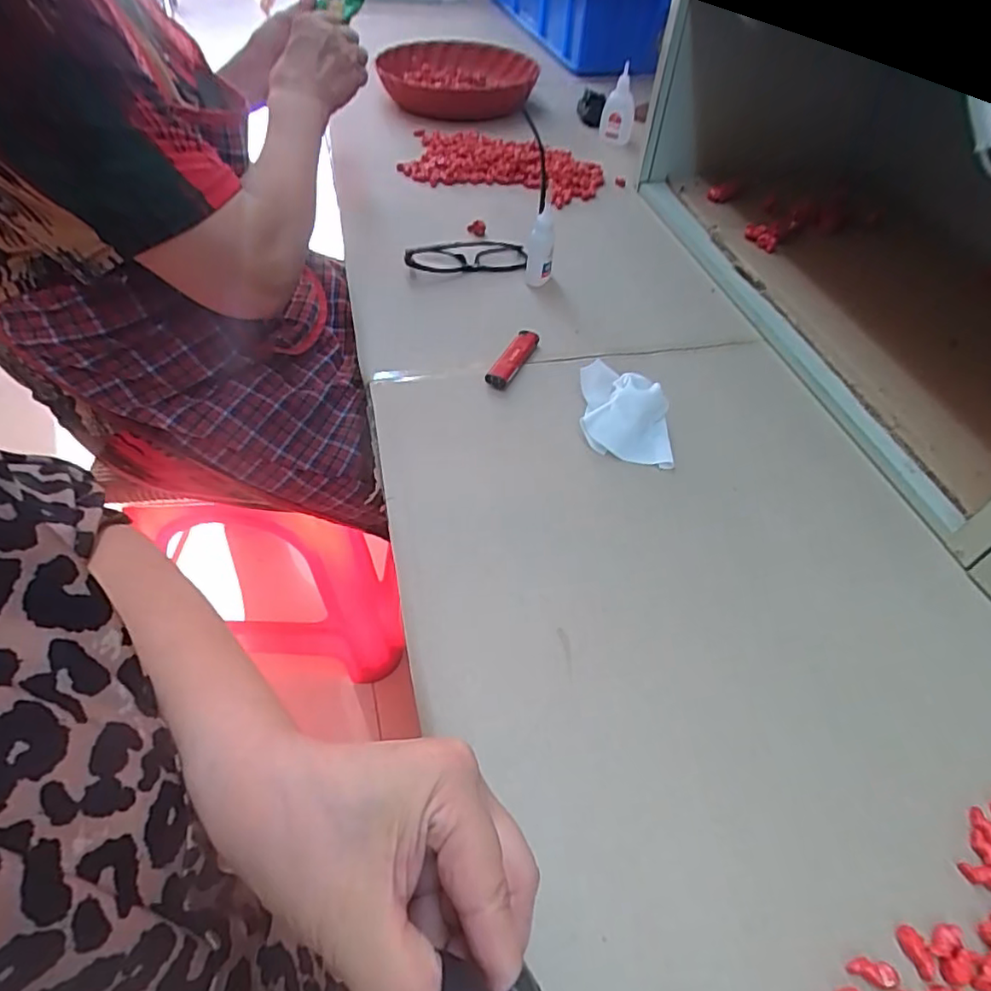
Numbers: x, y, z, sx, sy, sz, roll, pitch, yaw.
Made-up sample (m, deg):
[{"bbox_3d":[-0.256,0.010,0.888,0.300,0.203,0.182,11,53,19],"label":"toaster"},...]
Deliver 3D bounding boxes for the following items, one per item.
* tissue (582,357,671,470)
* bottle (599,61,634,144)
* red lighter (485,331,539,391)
[{"bbox_3d":[0.098,-0.066,0.449,0.066,0.033,0.080,5,51,3],"label":"tissue"},{"bbox_3d":[0.164,-0.512,0.803,0.044,0.105,0.027,-18,53,-16],"label":"bottle"},{"bbox_3d":[0.016,-0.117,0.498,0.016,0.015,0.077,22,51,14],"label":"red lighter"}]

